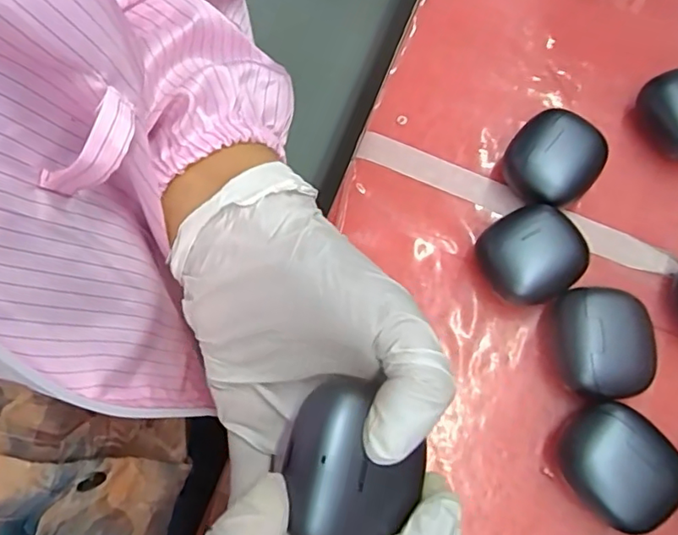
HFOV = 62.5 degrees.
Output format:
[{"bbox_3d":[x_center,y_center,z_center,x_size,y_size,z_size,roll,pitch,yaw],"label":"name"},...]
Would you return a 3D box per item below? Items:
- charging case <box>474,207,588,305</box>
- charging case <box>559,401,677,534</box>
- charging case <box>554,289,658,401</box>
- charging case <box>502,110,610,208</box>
[{"bbox_3d":[0.106,-0.006,0.308,0.051,0.031,0.050,-23,72,-6],"label":"charging case"},{"bbox_3d":[0.135,0.096,0.273,0.046,0.032,0.054,-38,74,-11],"label":"charging case"},{"bbox_3d":[0.138,0.040,0.292,0.045,0.031,0.055,-2,71,1],"label":"charging case"},{"bbox_3d":[0.124,-0.061,0.326,0.049,0.029,0.051,37,76,13],"label":"charging case"}]

